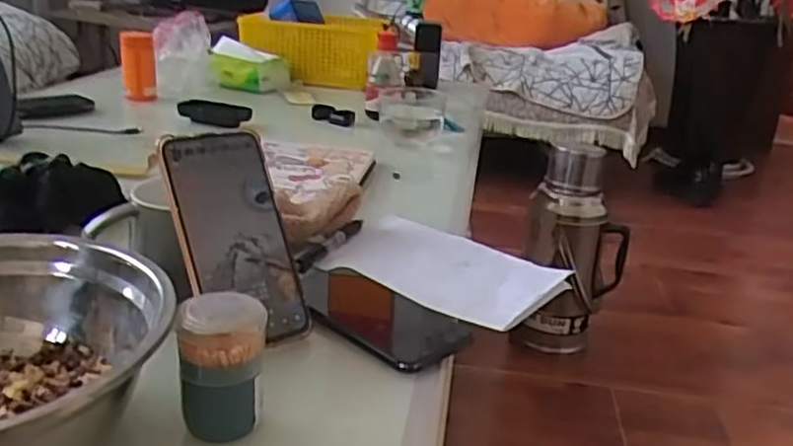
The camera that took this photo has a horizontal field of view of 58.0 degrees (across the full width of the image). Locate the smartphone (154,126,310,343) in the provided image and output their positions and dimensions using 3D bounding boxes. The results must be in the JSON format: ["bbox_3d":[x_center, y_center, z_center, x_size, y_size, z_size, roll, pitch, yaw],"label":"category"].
[{"bbox_3d":[-0.113,0.011,0.503,0.075,0.154,0.011,-13,-9,-35],"label":"smartphone"}]

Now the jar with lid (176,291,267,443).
[{"bbox_3d":[-0.098,0.083,0.406,0.045,0.075,0.041,0,22,-12],"label":"jar with lid"}]

